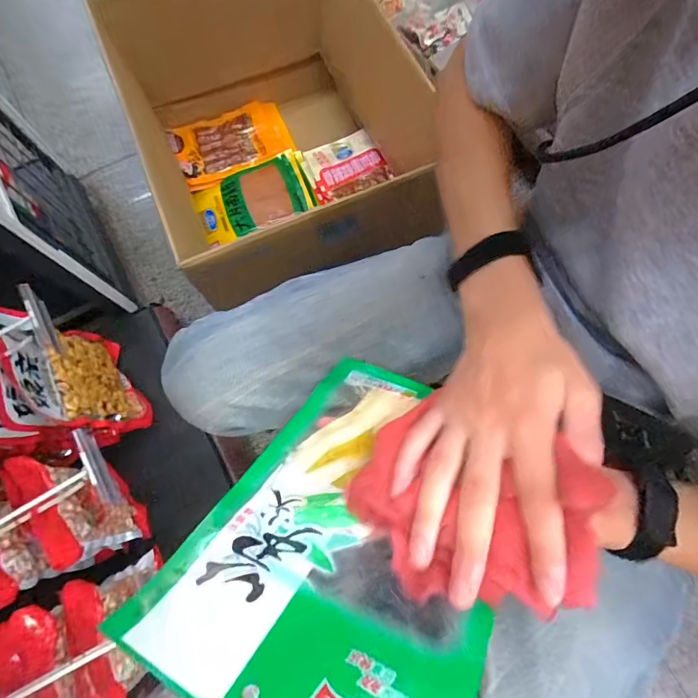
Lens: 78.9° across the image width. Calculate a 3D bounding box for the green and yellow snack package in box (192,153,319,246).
[{"bbox_3d":[-0.199,-0.313,0.886,0.238,0.046,0.135,-21,74,-5],"label":"green and yellow snack package in box"}]

